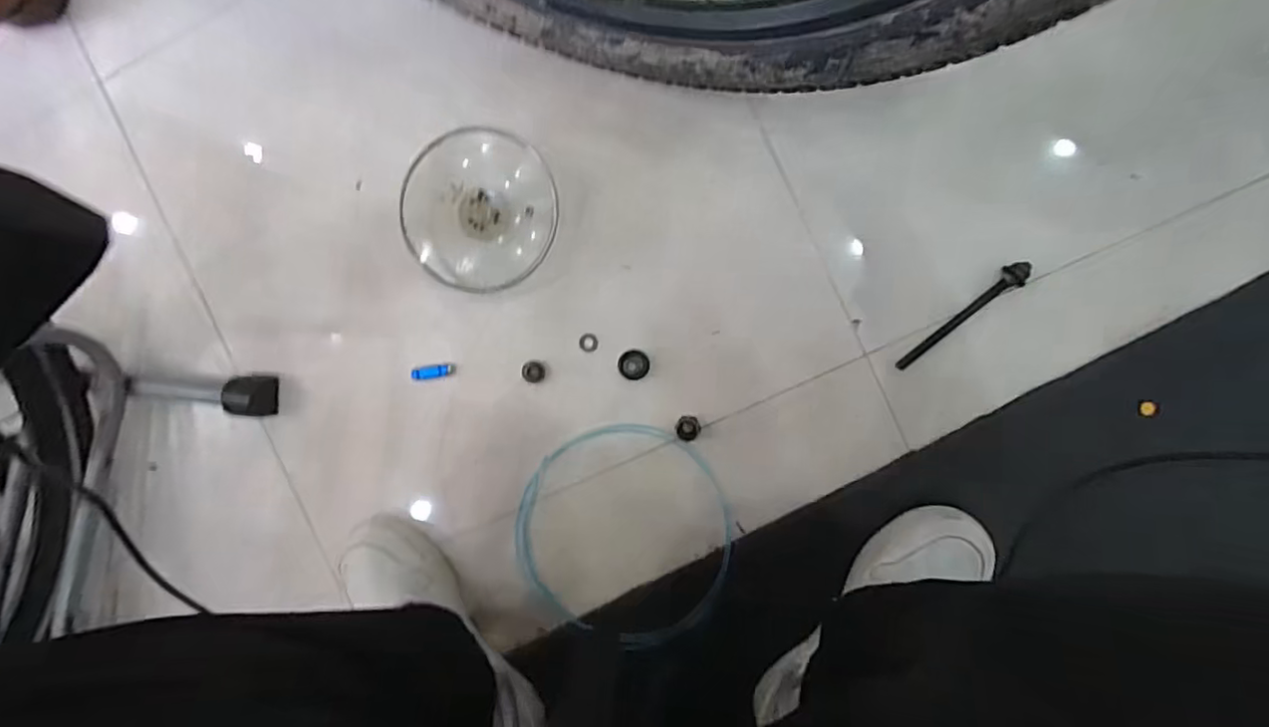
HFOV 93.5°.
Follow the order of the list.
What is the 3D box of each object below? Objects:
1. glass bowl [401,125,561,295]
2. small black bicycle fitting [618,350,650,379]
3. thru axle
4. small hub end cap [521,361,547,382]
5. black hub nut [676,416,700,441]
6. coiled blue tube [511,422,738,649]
[{"bbox_3d":[-0.146,-0.146,0.576,0.148,0.053,0.146,0,93,6],"label":"glass bowl"},{"bbox_3d":[0.000,0.002,0.588,0.031,0.006,0.029,0,93,6],"label":"small black bicycle fitting"},{"bbox_3d":[0.301,-0.044,0.551,0.141,0.023,0.018,-40,88,7],"label":"thru axle"},{"bbox_3d":[-0.102,0.008,0.601,0.023,0.005,0.023,0,93,6],"label":"small hub end cap"},{"bbox_3d":[0.052,0.063,0.577,0.024,0.019,0.023,5,93,6],"label":"black hub nut"},{"bbox_3d":[-0.011,0.168,0.595,0.215,0.011,0.217,0,93,6],"label":"coiled blue tube"}]

